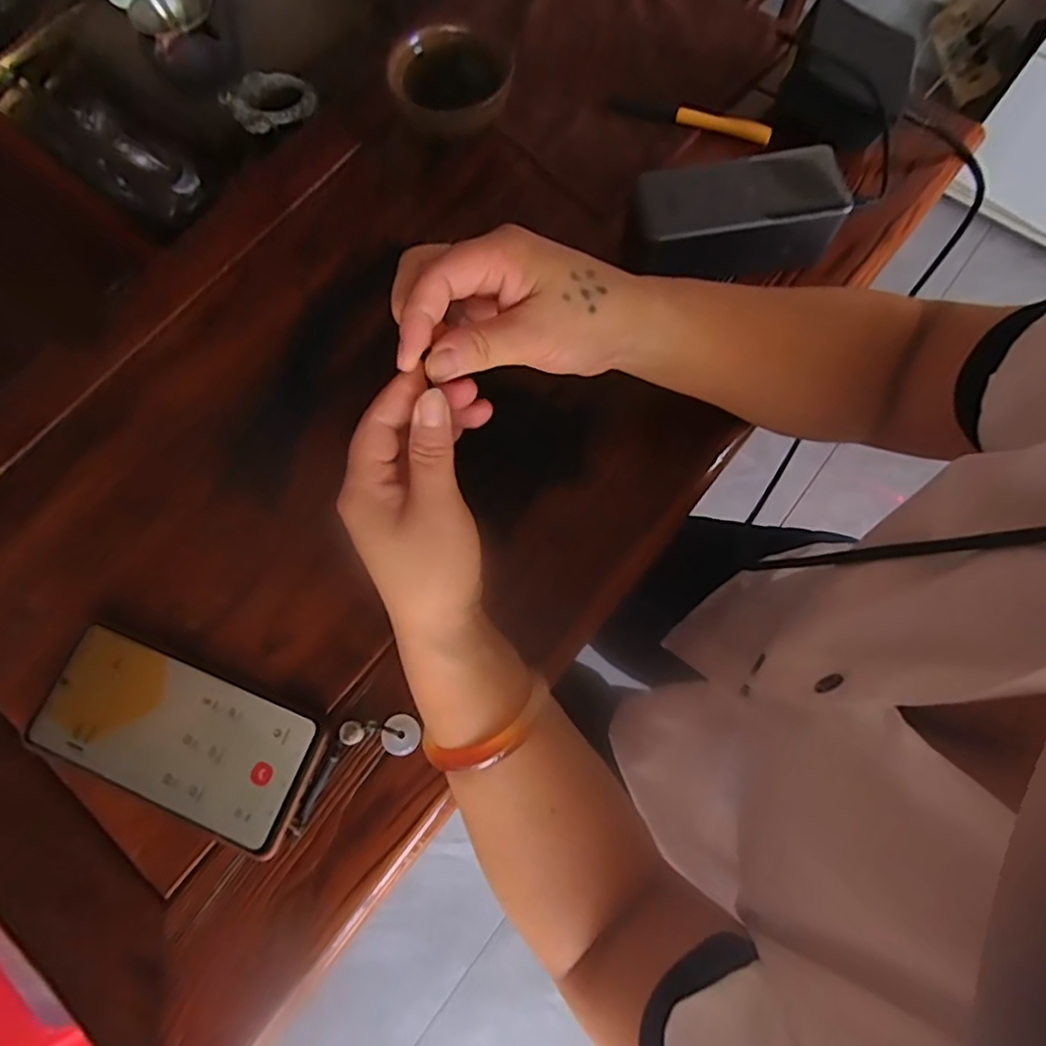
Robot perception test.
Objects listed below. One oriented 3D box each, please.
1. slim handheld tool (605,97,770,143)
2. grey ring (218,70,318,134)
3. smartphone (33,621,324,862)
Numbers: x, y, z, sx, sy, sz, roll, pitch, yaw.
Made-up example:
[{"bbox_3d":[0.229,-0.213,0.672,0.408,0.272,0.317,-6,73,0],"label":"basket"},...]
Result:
[{"bbox_3d":[0.123,-0.303,0.447,0.121,0.013,0.012,22,75,8],"label":"slim handheld tool"},{"bbox_3d":[-0.210,-0.352,0.501,0.067,0.010,0.067,-1,73,2],"label":"grey ring"},{"bbox_3d":[-0.194,0.119,0.340,0.159,0.013,0.073,21,75,8],"label":"smartphone"}]

